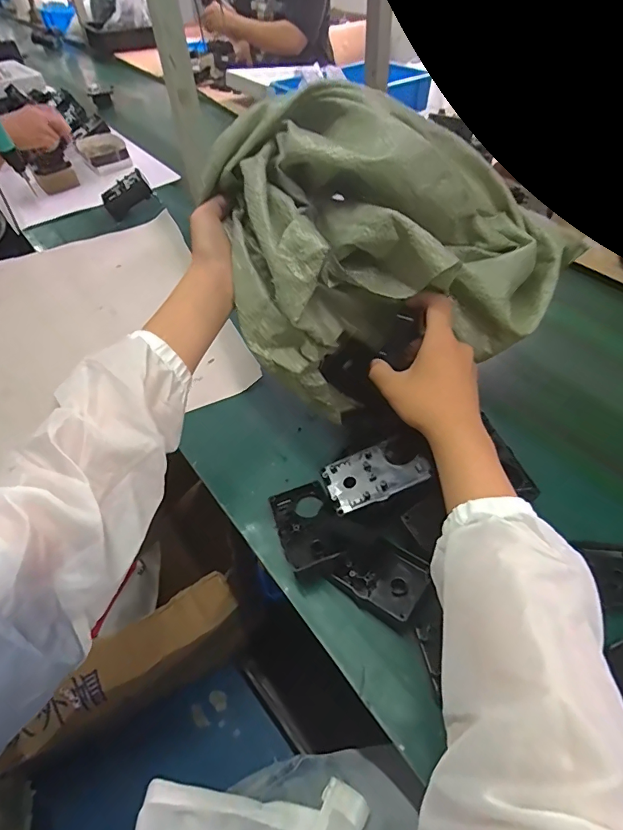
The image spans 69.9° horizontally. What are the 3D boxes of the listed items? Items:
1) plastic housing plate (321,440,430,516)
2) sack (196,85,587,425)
[{"bbox_3d":[0.060,0.055,0.430,0.094,0.005,0.055,-24,49,-1],"label":"plastic housing plate"},{"bbox_3d":[0.071,-0.175,0.461,0.298,0.223,0.240,-17,51,-13],"label":"sack"}]

